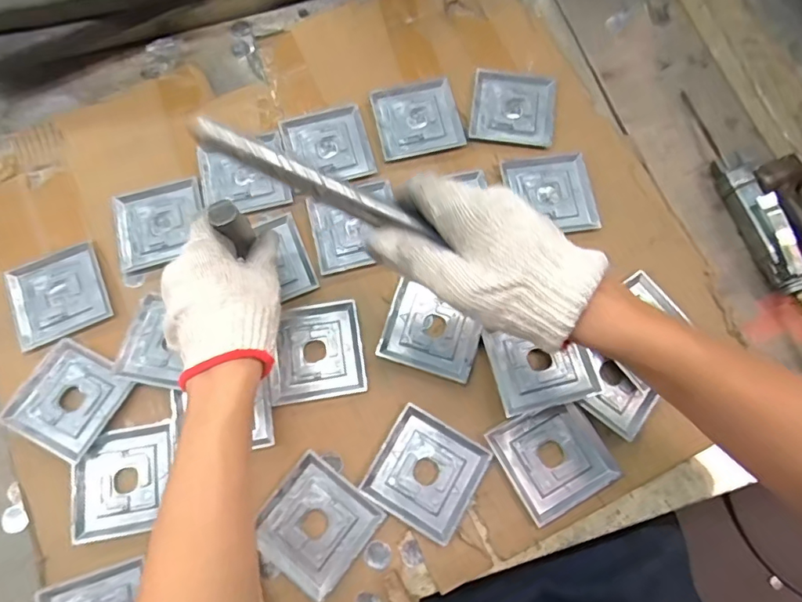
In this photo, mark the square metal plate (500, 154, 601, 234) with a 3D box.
[{"bbox_3d":[0.158,-0.114,0.536,0.088,0.015,0.091,-6,73,-1],"label":"square metal plate"}]

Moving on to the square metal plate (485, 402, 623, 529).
[{"bbox_3d":[0.136,0.138,0.454,0.087,0.008,0.088,-29,75,-7],"label":"square metal plate"}]

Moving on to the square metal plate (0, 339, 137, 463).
[{"bbox_3d":[-0.310,0.090,0.474,0.090,0.013,0.086,28,76,9],"label":"square metal plate"}]

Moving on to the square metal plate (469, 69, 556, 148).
[{"bbox_3d":[0.126,-0.219,0.568,0.090,0.005,0.095,8,73,4],"label":"square metal plate"}]

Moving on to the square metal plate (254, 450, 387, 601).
[{"bbox_3d":[-0.076,0.195,0.445,0.088,0.007,0.091,36,77,11],"label":"square metal plate"}]

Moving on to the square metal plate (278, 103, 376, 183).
[{"bbox_3d":[-0.080,-0.167,0.556,0.089,0.009,0.084,-15,73,-3],"label":"square metal plate"}]

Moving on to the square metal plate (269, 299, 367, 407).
[{"bbox_3d":[-0.081,0.048,0.487,0.087,0.004,0.092,-9,73,-2],"label":"square metal plate"}]

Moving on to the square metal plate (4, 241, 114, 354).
[{"bbox_3d":[-0.343,-0.007,0.509,0.089,0.004,0.090,-24,74,-6],"label":"square metal plate"}]

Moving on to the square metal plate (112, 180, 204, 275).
[{"bbox_3d":[-0.253,-0.081,0.535,0.091,0.004,0.085,-17,74,-4],"label":"square metal plate"}]

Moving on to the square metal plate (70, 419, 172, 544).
[{"bbox_3d":[-0.248,0.161,0.456,0.085,0.009,0.090,-10,73,-2],"label":"square metal plate"}]

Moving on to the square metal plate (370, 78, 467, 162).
[{"bbox_3d":[0.019,-0.202,0.565,0.091,0.005,0.092,-12,73,-3],"label":"square metal plate"}]

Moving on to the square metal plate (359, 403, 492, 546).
[{"bbox_3d":[0.022,0.153,0.454,0.089,0.004,0.089,30,76,10],"label":"square metal plate"}]

